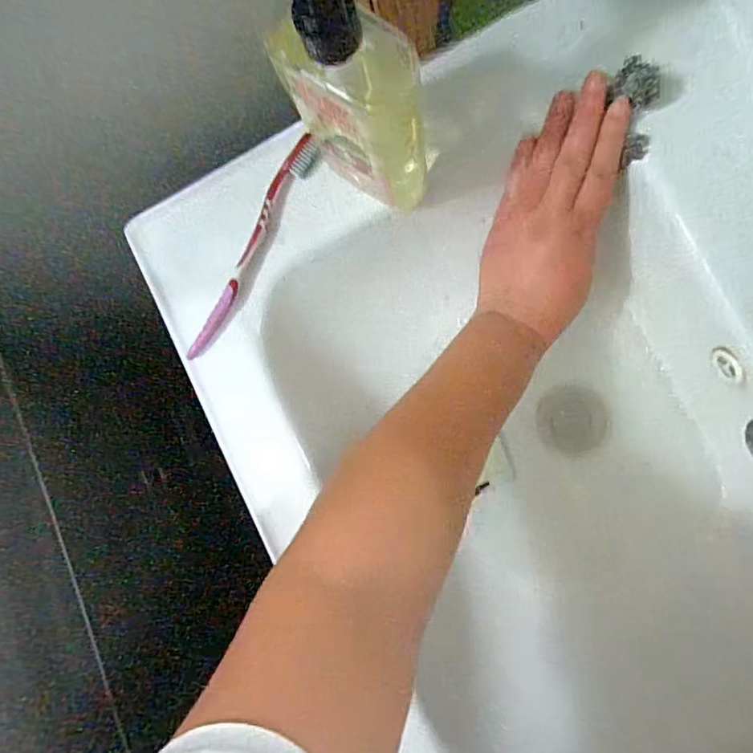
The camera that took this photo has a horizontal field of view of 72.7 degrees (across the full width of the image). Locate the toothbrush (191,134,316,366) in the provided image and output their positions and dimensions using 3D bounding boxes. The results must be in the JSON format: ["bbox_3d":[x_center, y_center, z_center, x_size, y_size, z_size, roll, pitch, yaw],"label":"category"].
[{"bbox_3d":[-0.094,-0.095,0.382,0.018,0.013,0.182,32,93,9],"label":"toothbrush"}]

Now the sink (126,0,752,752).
[{"bbox_3d":[0.147,0.038,0.393,0.461,0.130,0.578,-30,85,8],"label":"sink"}]

